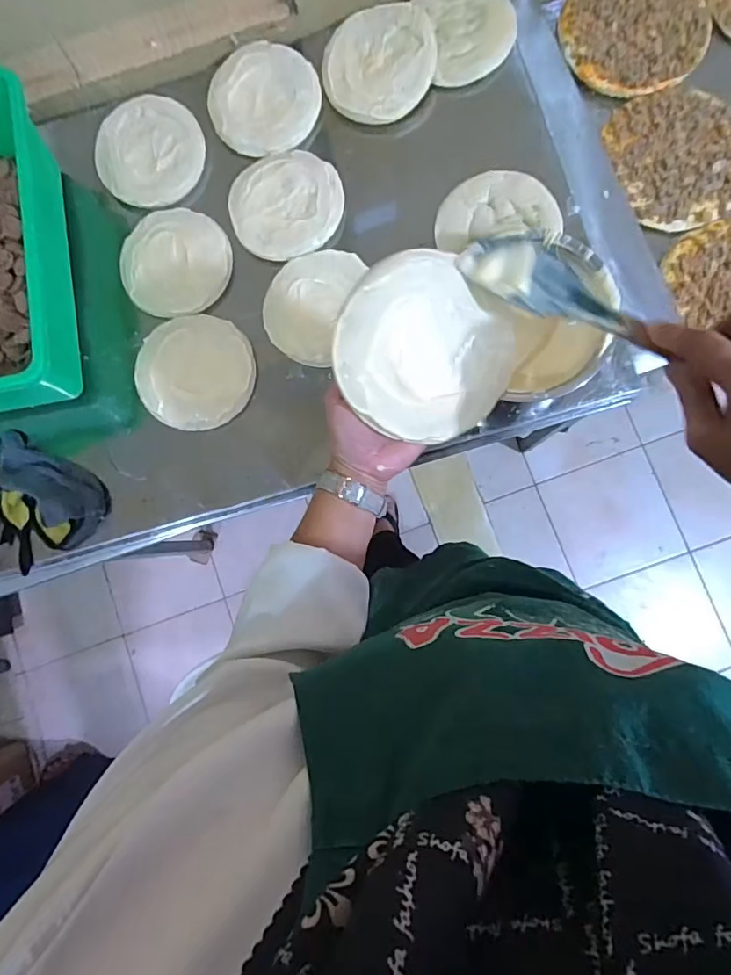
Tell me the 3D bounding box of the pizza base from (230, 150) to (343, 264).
[{"bbox_3d":[-0.105,-0.379,0.681,0.147,0.014,0.145,-1,85,6],"label":"pizza base"}]

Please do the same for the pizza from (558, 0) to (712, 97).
[{"bbox_3d":[0.396,-0.678,0.746,0.205,0.006,0.202,-10,84,5],"label":"pizza"}]

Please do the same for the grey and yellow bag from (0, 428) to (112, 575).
[{"bbox_3d":[-0.422,0.006,0.635,0.136,0.055,0.169,-41,82,1],"label":"grey and yellow bag"}]

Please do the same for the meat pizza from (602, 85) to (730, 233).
[{"bbox_3d":[0.444,-0.469,0.715,0.184,0.011,0.207,-20,83,4],"label":"meat pizza"}]

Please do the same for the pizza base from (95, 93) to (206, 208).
[{"bbox_3d":[-0.300,-0.469,0.707,0.143,0.017,0.155,-1,85,6],"label":"pizza base"}]

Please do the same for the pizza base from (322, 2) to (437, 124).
[{"bbox_3d":[0.016,-0.569,0.674,0.148,0.016,0.155,-1,85,6],"label":"pizza base"}]

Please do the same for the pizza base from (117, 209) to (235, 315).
[{"bbox_3d":[-0.252,-0.300,0.674,0.143,0.015,0.148,-1,85,6],"label":"pizza base"}]

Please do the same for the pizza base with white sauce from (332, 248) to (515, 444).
[{"bbox_3d":[0.048,-0.106,0.414,0.132,0.021,0.149,-46,109,0],"label":"pizza base with white sauce"}]

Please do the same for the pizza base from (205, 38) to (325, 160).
[{"bbox_3d":[-0.140,-0.533,0.697,0.145,0.012,0.141,0,97,0],"label":"pizza base"}]

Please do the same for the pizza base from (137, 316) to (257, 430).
[{"bbox_3d":[-0.219,-0.151,0.654,0.144,0.019,0.151,-1,85,6],"label":"pizza base"}]

